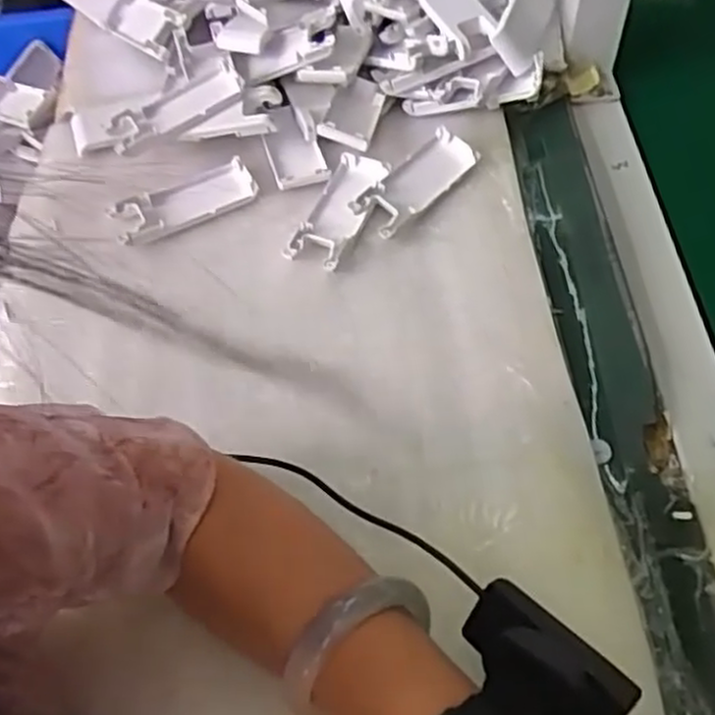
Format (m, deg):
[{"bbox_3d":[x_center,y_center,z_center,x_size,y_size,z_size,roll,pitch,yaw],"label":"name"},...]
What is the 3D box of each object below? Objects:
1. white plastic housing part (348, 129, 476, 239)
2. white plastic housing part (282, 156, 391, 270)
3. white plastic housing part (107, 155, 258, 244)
[{"bbox_3d":[0.041,-0.123,0.534,0.036,0.019,0.098,37,66,25],"label":"white plastic housing part"},{"bbox_3d":[-0.013,-0.102,0.530,0.043,0.025,0.096,17,59,15],"label":"white plastic housing part"},{"bbox_3d":[-0.124,-0.110,0.545,0.101,0.014,0.038,-23,57,-11],"label":"white plastic housing part"}]

